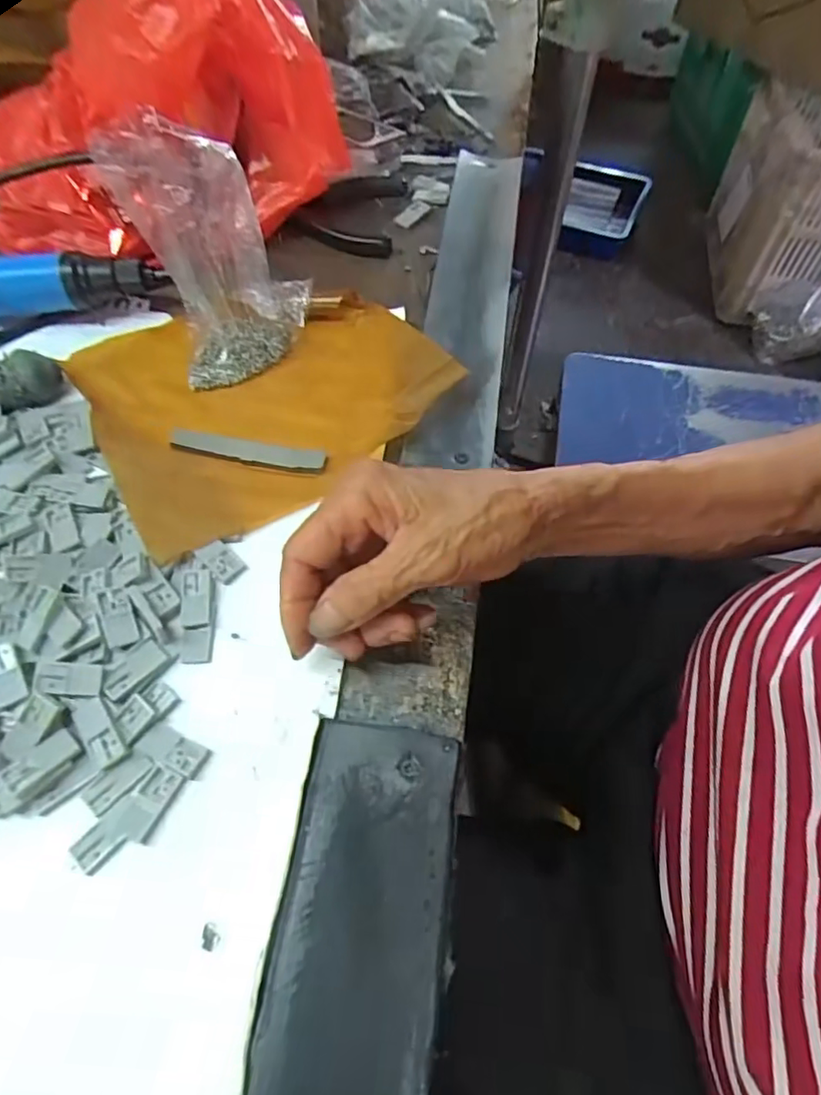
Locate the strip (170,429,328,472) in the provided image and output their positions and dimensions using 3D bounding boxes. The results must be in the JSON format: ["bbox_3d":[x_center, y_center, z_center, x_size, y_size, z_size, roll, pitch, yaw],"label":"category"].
[{"bbox_3d":[-0.093,-0.056,0.340,0.092,0.005,0.015,10,59,5],"label":"strip"}]

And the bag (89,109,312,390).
[{"bbox_3d":[-0.108,-0.169,0.347,0.086,0.103,0.079,-25,63,-16],"label":"bag"}]

